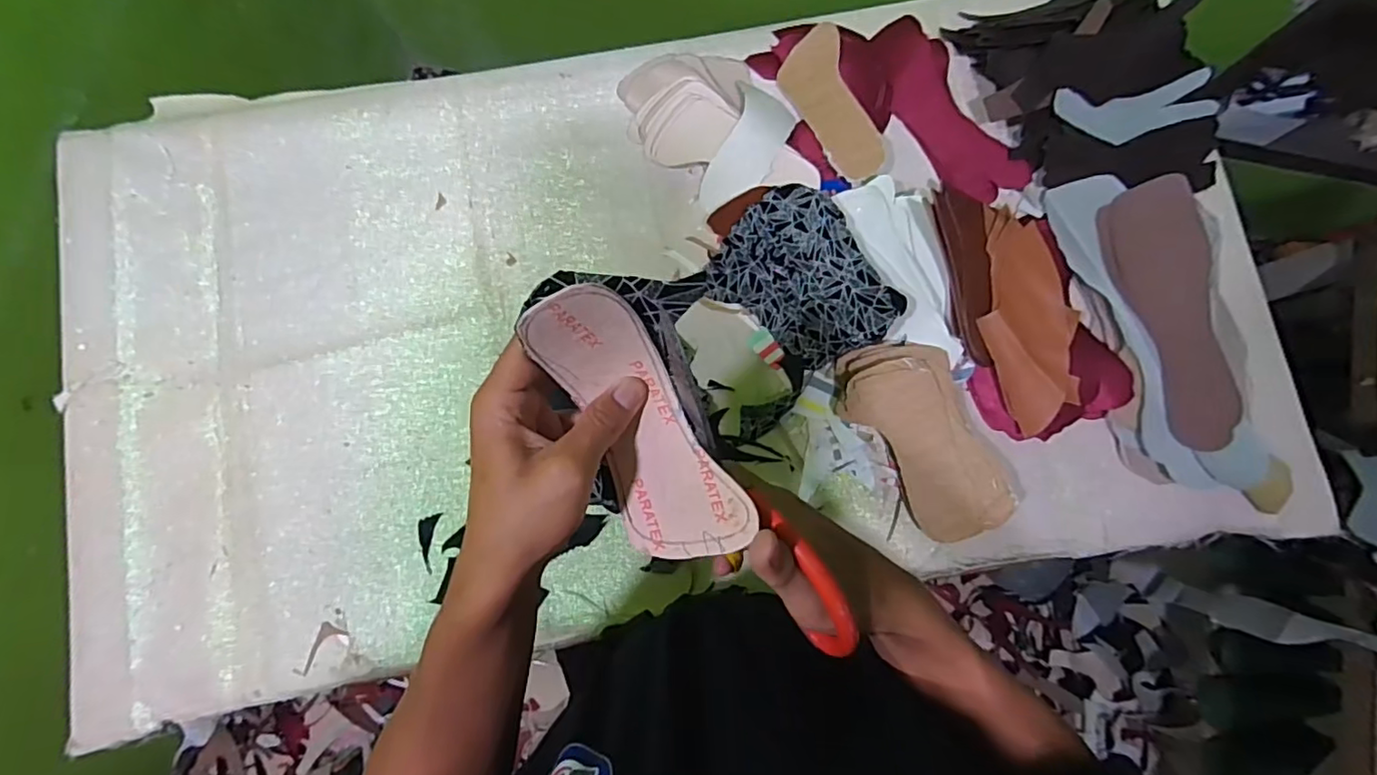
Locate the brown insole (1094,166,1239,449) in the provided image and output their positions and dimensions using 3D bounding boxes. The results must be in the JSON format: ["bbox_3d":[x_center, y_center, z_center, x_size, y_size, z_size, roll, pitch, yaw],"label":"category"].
[{"bbox_3d":[0.457,-0.071,0.576,0.095,0.016,0.253,-6,84,11],"label":"brown insole"}]

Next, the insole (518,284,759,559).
[{"bbox_3d":[-0.026,0.018,0.293,0.055,0.052,0.138,-30,101,-3],"label":"insole"}]

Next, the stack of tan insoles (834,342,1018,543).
[{"bbox_3d":[0.219,0.046,0.570,0.099,0.060,0.192,-27,82,-4],"label":"stack of tan insoles"}]

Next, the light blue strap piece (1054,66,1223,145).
[{"bbox_3d":[0.433,-0.268,0.585,0.150,0.012,0.055,-8,81,-1],"label":"light blue strap piece"}]

